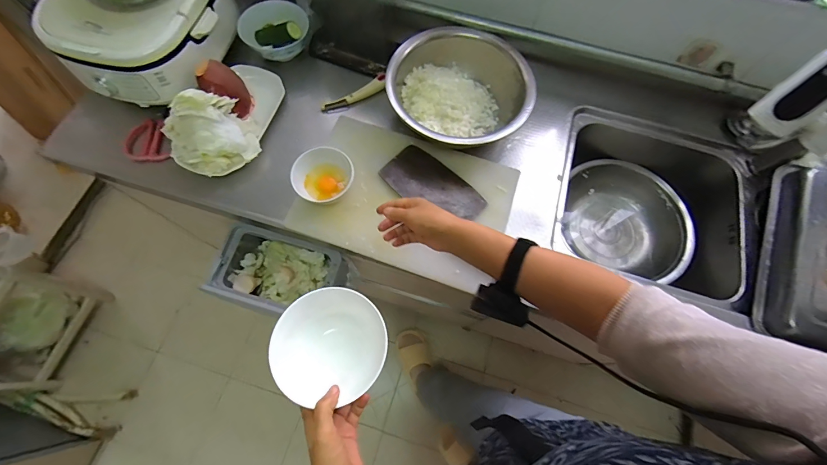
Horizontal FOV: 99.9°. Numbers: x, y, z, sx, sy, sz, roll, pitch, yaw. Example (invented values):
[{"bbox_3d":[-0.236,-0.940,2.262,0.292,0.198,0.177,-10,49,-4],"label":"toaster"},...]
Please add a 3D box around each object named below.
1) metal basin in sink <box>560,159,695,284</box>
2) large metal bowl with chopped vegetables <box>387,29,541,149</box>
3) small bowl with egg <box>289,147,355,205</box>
[{"bbox_3d":[0.528,-0.038,0.887,0.275,0.093,0.272,0,69,0],"label":"metal basin in sink"},{"bbox_3d":[0.096,-0.303,0.751,0.295,0.101,0.274,0,69,0],"label":"large metal bowl with chopped vegetables"},{"bbox_3d":[-0.177,-0.111,0.686,0.115,0.053,0.095,-37,74,-13],"label":"small bowl with egg"}]

